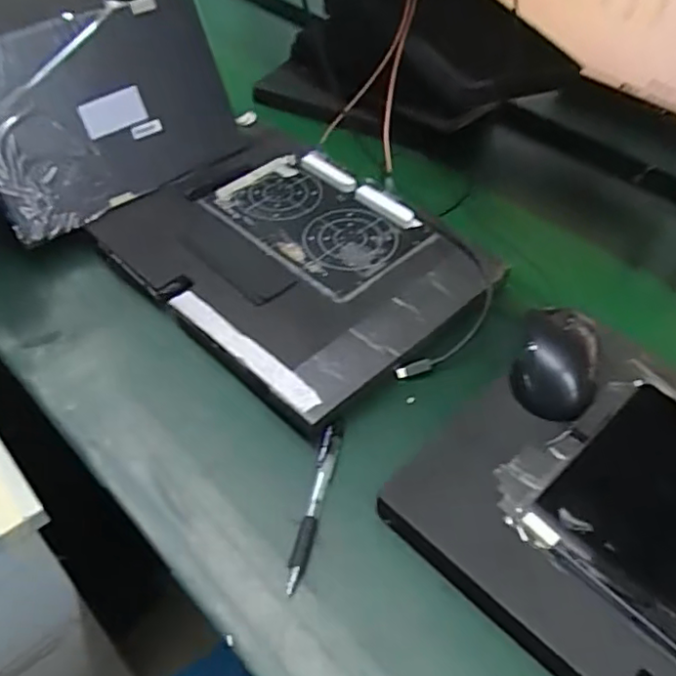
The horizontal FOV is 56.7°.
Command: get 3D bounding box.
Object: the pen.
[{"bbox_3d":[-0.018,0.120,0.451,0.013,0.010,0.125,11,48,8],"label":"pen"}]

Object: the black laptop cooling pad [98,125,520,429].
[{"bbox_3d":[-0.050,-0.087,0.600,0.336,0.027,0.245,36,60,24],"label":"black laptop cooling pad"}]

